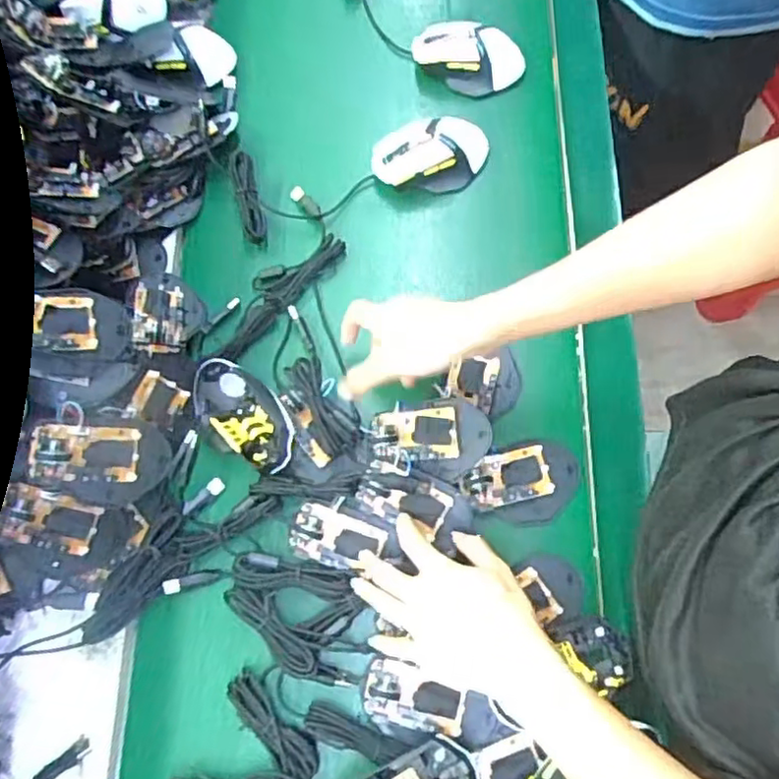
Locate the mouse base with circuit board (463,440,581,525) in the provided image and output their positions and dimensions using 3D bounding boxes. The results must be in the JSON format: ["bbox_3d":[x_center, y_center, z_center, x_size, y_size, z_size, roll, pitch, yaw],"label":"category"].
[{"bbox_3d":[0.119,0.082,0.586,0.104,0.017,0.070,-13,76,0],"label":"mouse base with circuit board"}]

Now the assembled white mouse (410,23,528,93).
[{"bbox_3d":[0.085,-0.366,0.718,0.125,0.044,0.067,21,78,8],"label":"assembled white mouse"}]

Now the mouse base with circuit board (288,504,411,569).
[{"bbox_3d":[-0.037,0.128,0.565,0.093,0.023,0.048,12,77,6],"label":"mouse base with circuit board"}]

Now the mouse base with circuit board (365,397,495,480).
[{"bbox_3d":[0.033,0.046,0.587,0.111,0.023,0.068,-7,89,5],"label":"mouse base with circuit board"}]

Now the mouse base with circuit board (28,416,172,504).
[{"bbox_3d":[-0.235,0.060,0.542,0.021,0.112,0.068,12,101,45],"label":"mouse base with circuit board"}]

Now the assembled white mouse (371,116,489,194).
[{"bbox_3d":[0.043,-0.242,0.682,0.123,0.043,0.067,-7,76,1],"label":"assembled white mouse"}]

